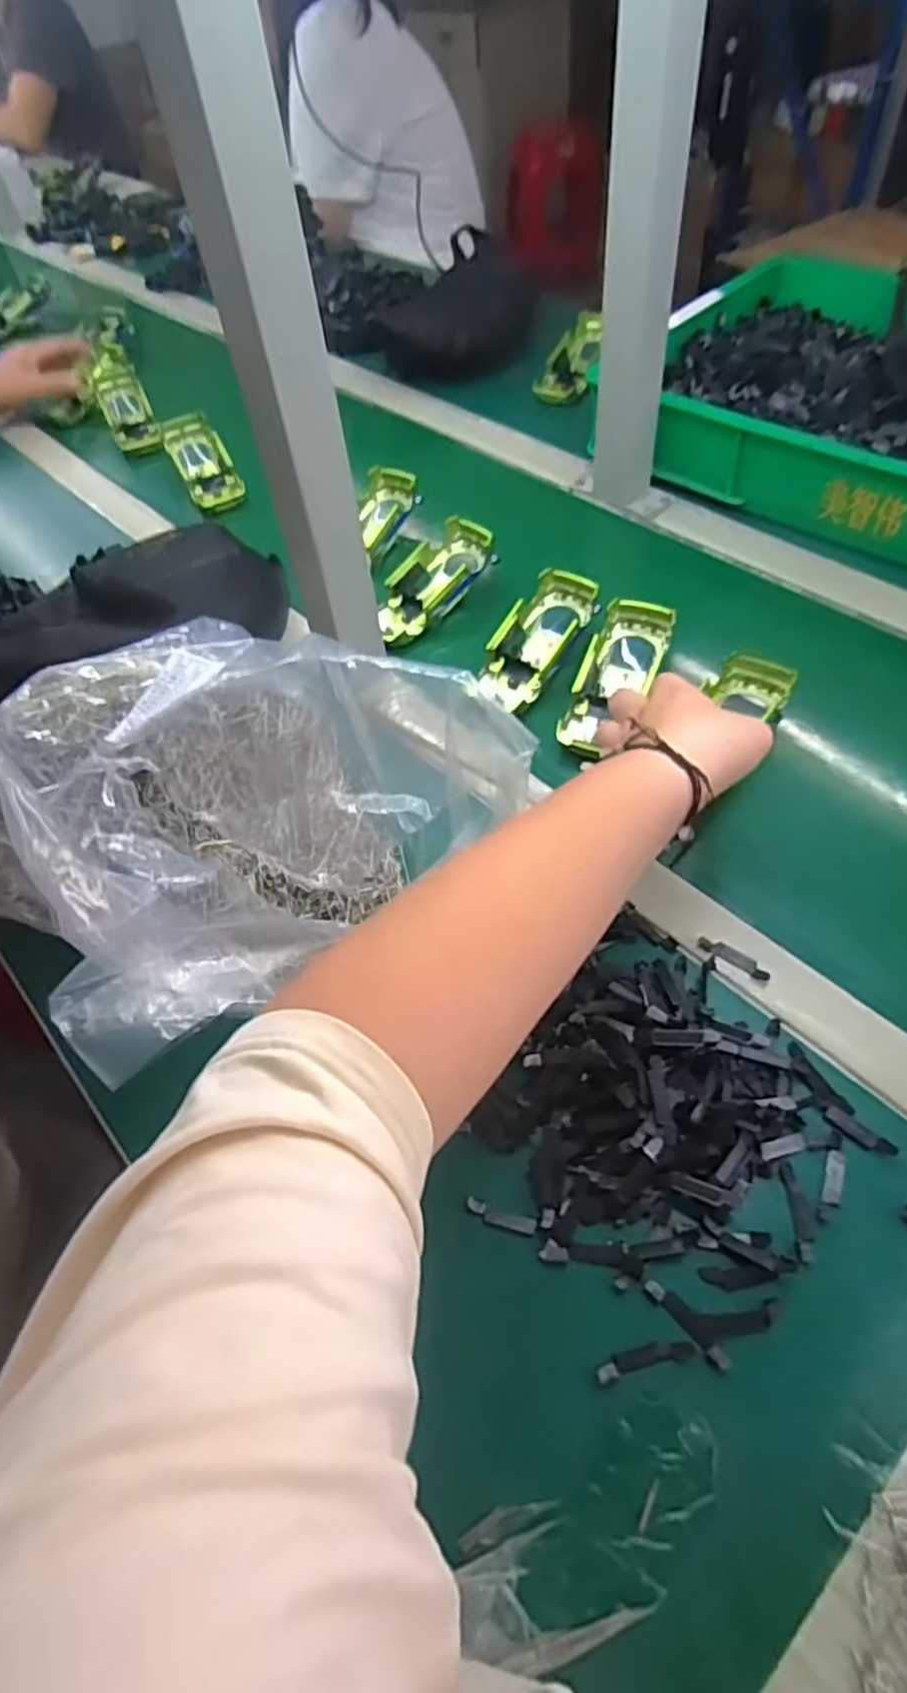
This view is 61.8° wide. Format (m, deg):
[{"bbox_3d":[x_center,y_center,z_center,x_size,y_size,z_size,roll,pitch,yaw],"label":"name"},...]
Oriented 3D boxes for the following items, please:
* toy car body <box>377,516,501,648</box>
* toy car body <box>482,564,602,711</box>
[{"bbox_3d":[-0.020,-0.228,0.656,0.058,0.039,0.126,32,63,26],"label":"toy car body"},{"bbox_3d":[0.064,-0.160,0.603,0.068,0.030,0.133,27,75,19],"label":"toy car body"}]

